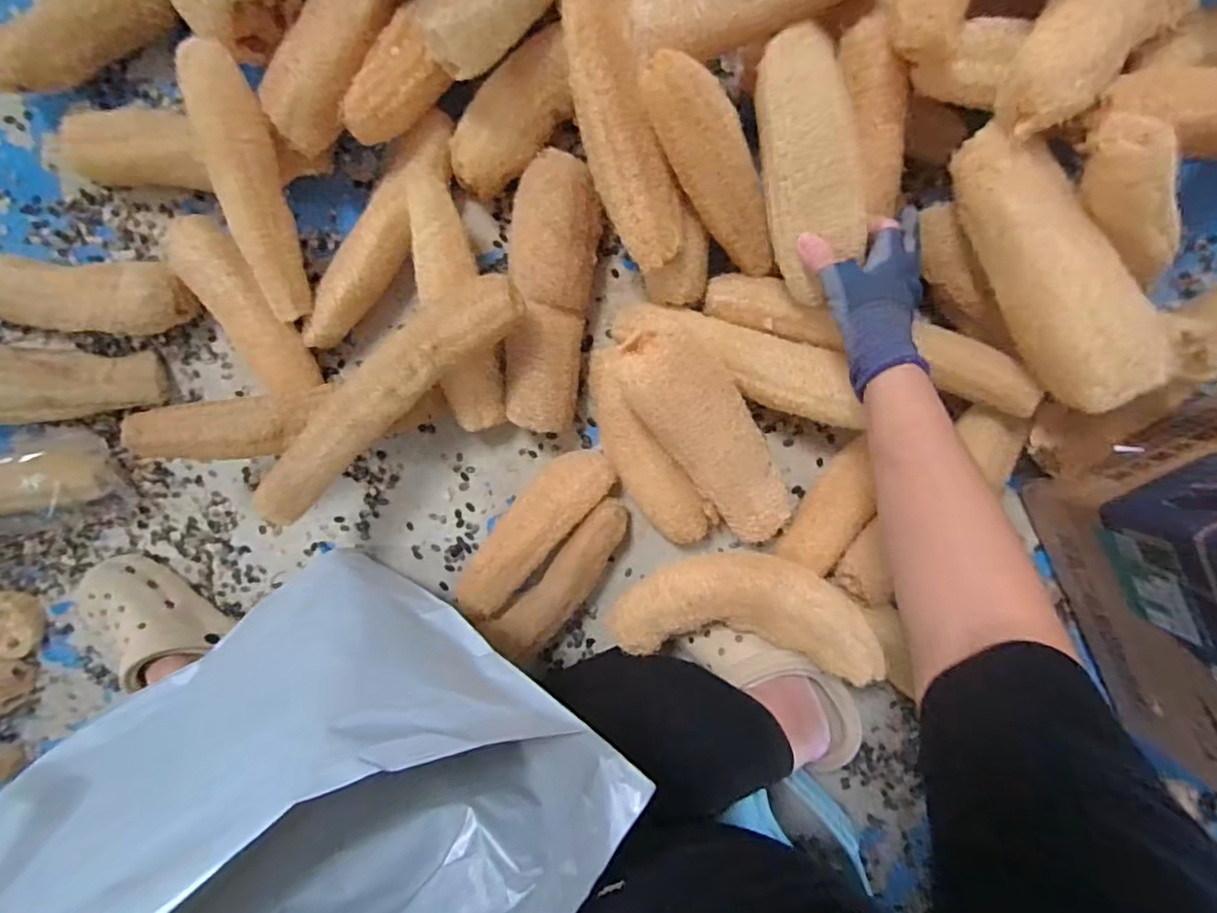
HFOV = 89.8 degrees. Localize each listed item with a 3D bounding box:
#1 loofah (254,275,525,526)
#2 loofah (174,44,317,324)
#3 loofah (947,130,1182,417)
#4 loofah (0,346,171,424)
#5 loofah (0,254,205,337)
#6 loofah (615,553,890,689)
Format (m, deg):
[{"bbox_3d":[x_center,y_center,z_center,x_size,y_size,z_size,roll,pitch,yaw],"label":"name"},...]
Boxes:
[{"bbox_3d":[-0.201,-0.059,0.543,0.294,0.043,0.067,-40,94,8],"label":"loofah"},{"bbox_3d":[-0.323,-0.238,0.552,0.051,0.043,0.230,-7,115,4],"label":"loofah"},{"bbox_3d":[0.346,-0.147,0.475,0.076,0.072,0.229,-24,82,6],"label":"loofah"},{"bbox_3d":[-0.595,-0.074,0.644,0.215,0.088,0.080,1,98,3],"label":"loofah"},{"bbox_3d":[-0.551,-0.166,0.635,0.250,0.069,0.080,3,98,3],"label":"loofah"},{"bbox_3d":[0.133,0.144,0.588,0.247,0.062,0.106,6,98,2],"label":"loofah"}]

